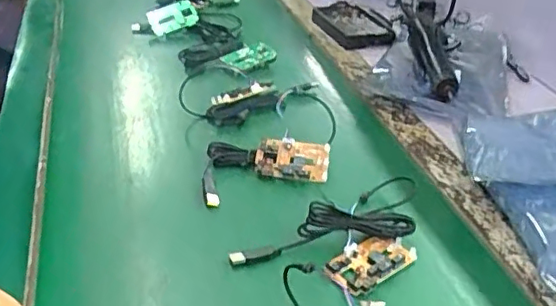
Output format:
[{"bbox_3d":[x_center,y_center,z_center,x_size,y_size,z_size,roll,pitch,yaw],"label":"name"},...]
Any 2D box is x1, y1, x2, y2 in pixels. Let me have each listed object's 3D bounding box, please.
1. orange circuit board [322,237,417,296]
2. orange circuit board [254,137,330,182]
[{"bbox_3d":[0.081,0.095,0.515,0.074,0.011,0.046,-23,41,-34],"label":"orange circuit board"},{"bbox_3d":[0.015,0.007,0.632,0.078,0.010,0.043,7,75,9],"label":"orange circuit board"}]

